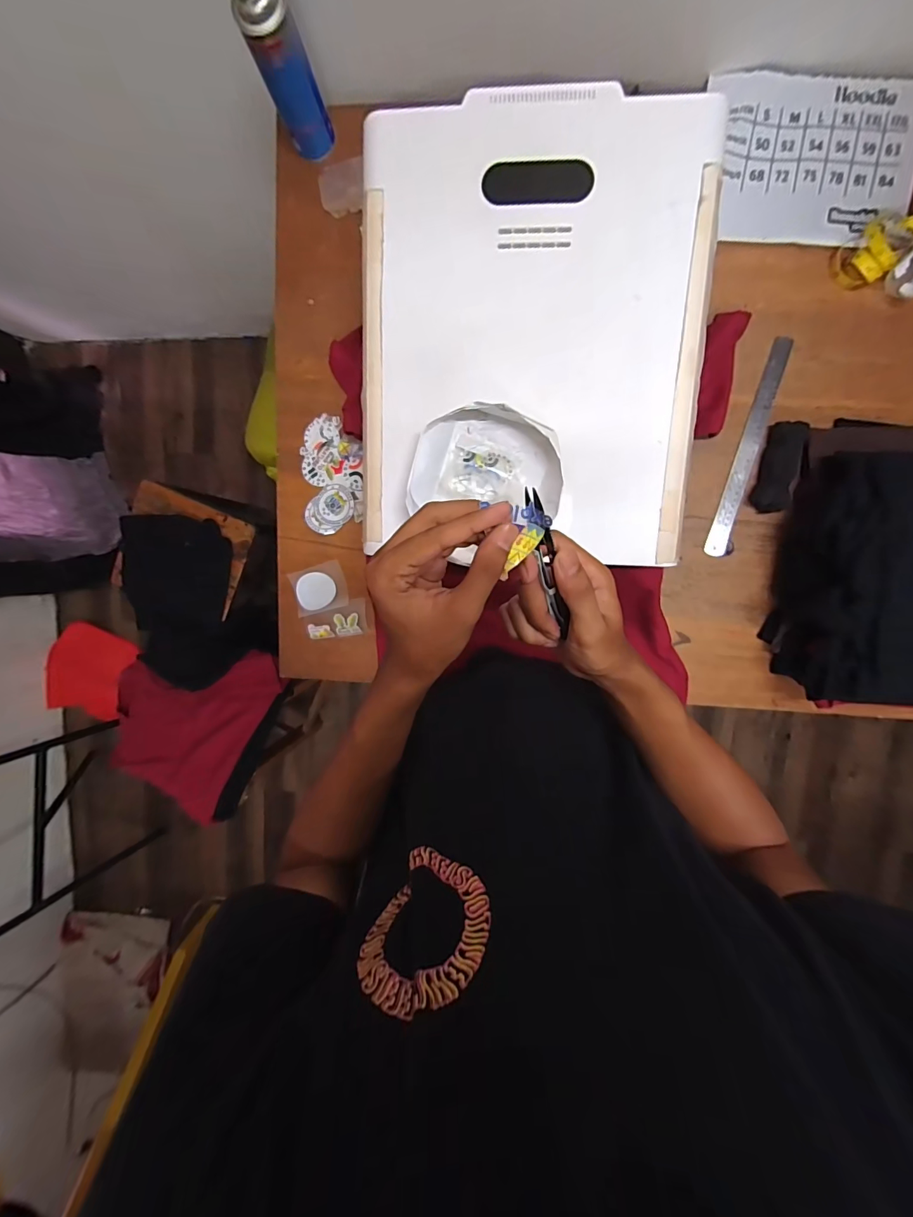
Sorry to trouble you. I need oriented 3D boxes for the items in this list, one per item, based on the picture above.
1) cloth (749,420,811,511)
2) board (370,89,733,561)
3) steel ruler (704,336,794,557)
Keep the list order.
[{"bbox_3d":[0.486,-0.210,0.635,0.053,0.023,0.128,11,98,3],"label":"cloth"},{"bbox_3d":[0.084,-0.316,0.501,0.392,0.022,0.494,3,98,4],"label":"board"},{"bbox_3d":[0.444,-0.240,0.648,0.033,0.007,0.322,15,98,10],"label":"steel ruler"}]

